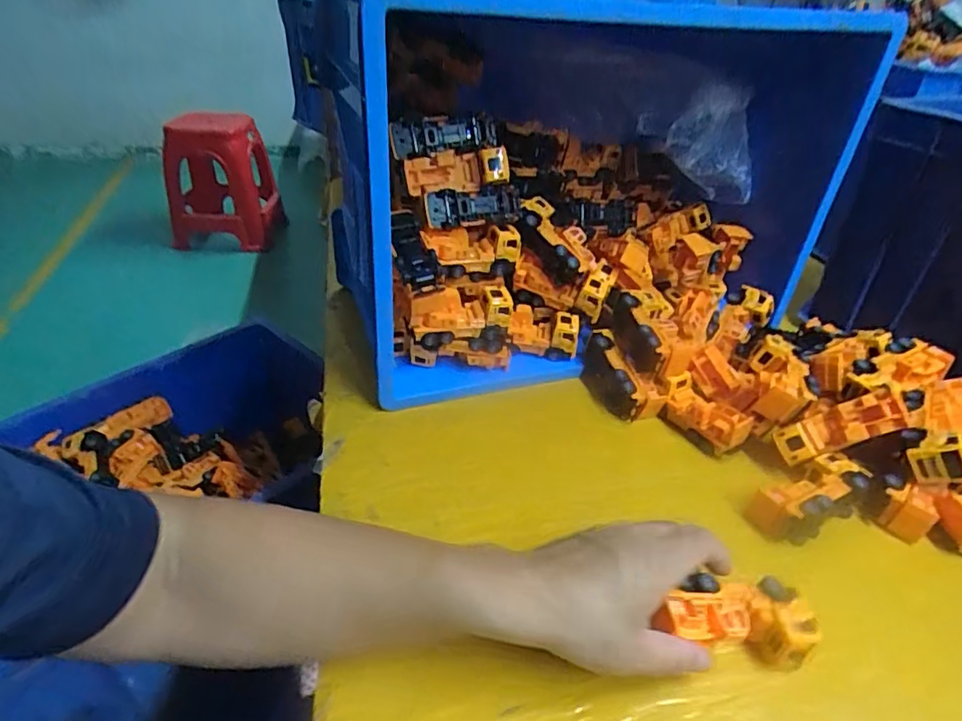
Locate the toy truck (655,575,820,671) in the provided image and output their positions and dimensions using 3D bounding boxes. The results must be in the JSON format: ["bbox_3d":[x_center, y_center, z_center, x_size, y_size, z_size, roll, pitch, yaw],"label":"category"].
[{"bbox_3d":[0.165,0.170,0.375,0.093,0.043,0.042,12,35,-7],"label":"toy truck"}]

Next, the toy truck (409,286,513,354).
[{"bbox_3d":[-0.020,-0.044,0.553,0.099,0.069,0.040,-9,38,-15],"label":"toy truck"}]

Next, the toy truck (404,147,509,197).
[{"bbox_3d":[-0.024,-0.183,0.548,0.093,0.044,0.034,-9,38,-16],"label":"toy truck"}]

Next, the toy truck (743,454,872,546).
[{"bbox_3d":[0.278,0.114,0.473,0.101,0.038,0.054,-16,41,-26],"label":"toy truck"}]

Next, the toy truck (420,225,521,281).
[{"bbox_3d":[-0.012,-0.111,0.581,0.096,0.053,0.037,-12,39,-19],"label":"toy truck"}]

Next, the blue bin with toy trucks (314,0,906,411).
[{"bbox_3d":[0.109,-0.196,0.616,0.504,0.339,0.258,-12,39,-22],"label":"blue bin with toy trucks"}]

